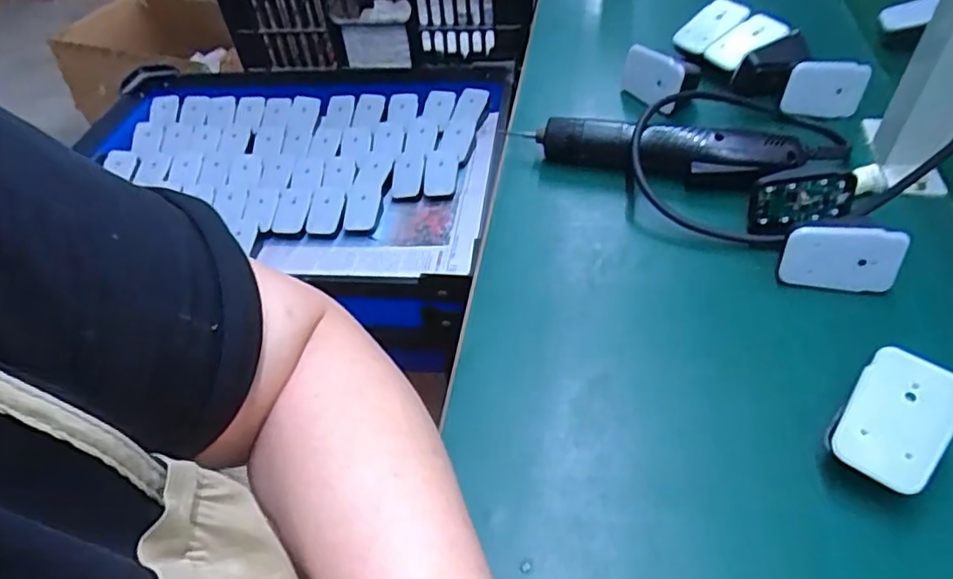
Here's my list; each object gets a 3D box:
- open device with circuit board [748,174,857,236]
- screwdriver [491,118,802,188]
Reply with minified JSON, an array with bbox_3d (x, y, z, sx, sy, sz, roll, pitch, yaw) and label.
[{"bbox_3d":[0.233,-0.060,0.434,0.070,0.040,0.012,-5,48,1],"label":"open device with circuit board"},{"bbox_3d":[0.136,-0.108,0.485,0.214,0.044,0.033,10,50,14],"label":"screwdriver"}]

